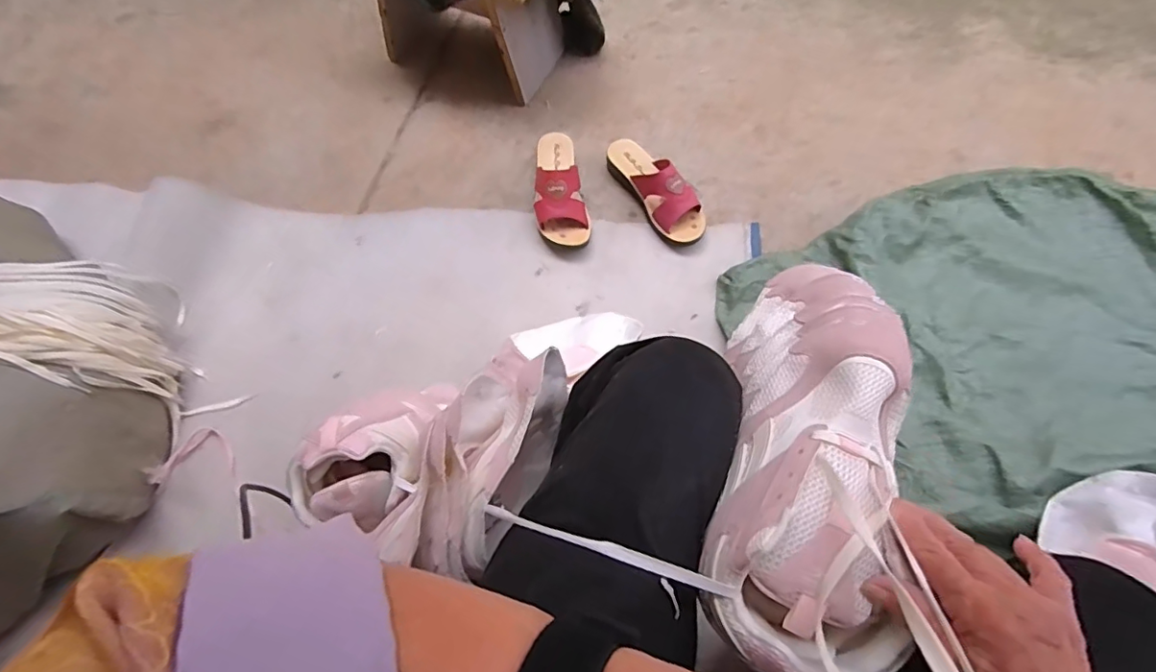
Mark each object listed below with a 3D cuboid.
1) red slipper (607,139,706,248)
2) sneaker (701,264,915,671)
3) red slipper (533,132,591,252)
[{"bbox_3d":[0.136,-0.256,0.922,0.082,0.081,0.229,-27,70,-11],"label":"red slipper"},{"bbox_3d":[0.168,0.072,0.383,0.120,0.091,0.301,15,59,6],"label":"sneaker"},{"bbox_3d":[-0.033,-0.255,0.912,0.084,0.076,0.216,-7,68,-4],"label":"red slipper"}]

